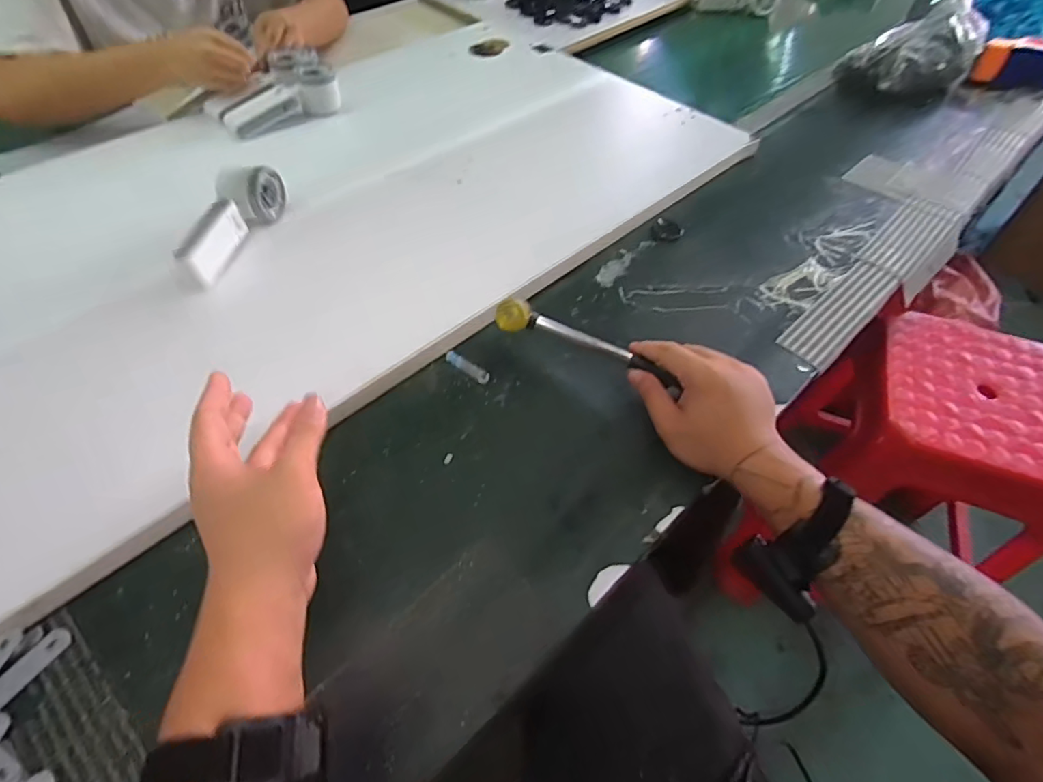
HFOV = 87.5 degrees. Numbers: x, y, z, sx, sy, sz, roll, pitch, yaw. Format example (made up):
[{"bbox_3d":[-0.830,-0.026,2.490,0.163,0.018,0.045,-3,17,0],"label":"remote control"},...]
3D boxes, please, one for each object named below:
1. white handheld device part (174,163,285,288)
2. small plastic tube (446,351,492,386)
[{"bbox_3d":[-0.318,-0.181,0.585,0.040,0.054,0.165,12,55,7],"label":"white handheld device part"},{"bbox_3d":[-0.053,-0.024,0.539,0.053,0.012,0.012,32,60,22],"label":"small plastic tube"}]

